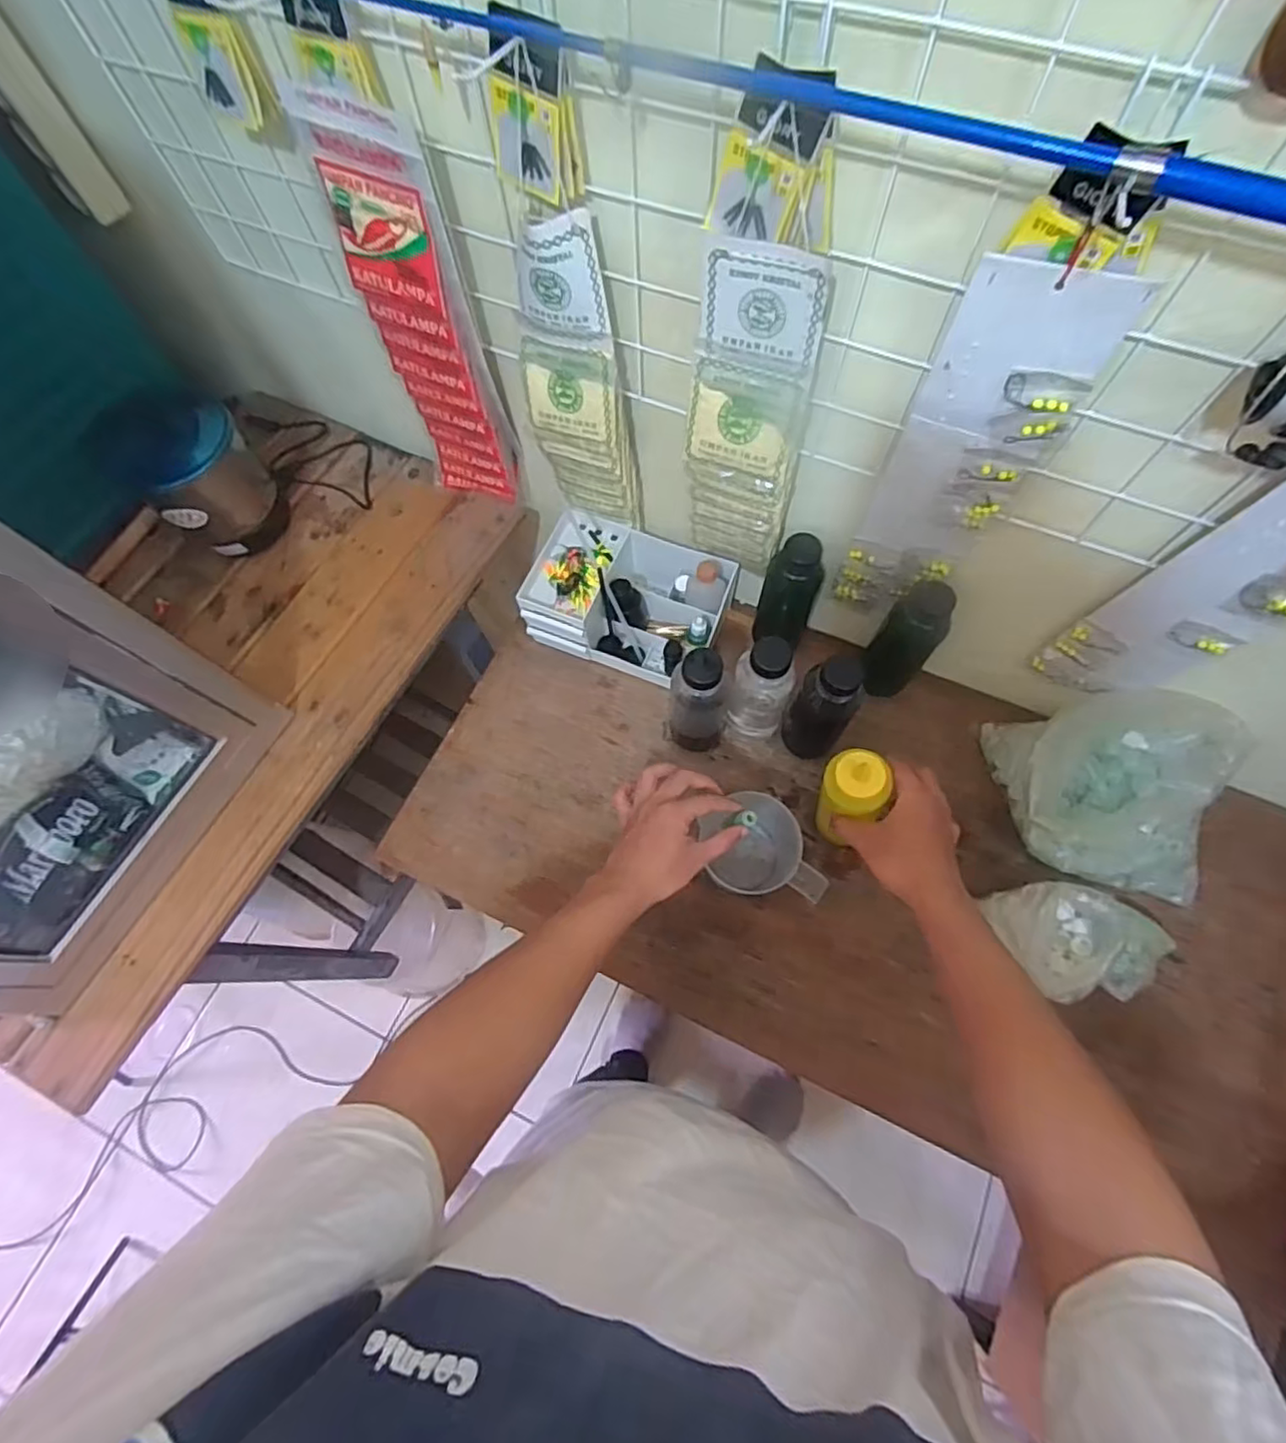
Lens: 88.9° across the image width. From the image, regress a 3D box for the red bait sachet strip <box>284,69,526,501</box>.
[{"bbox_3d":[-0.208,-0.368,0.651,0.108,0.400,0.037,20,71,9],"label":"red bait sachet strip"}]

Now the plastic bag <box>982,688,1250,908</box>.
[{"bbox_3d":[0.488,0.073,0.676,0.195,0.131,0.171,9,69,5],"label":"plastic bag"}]

